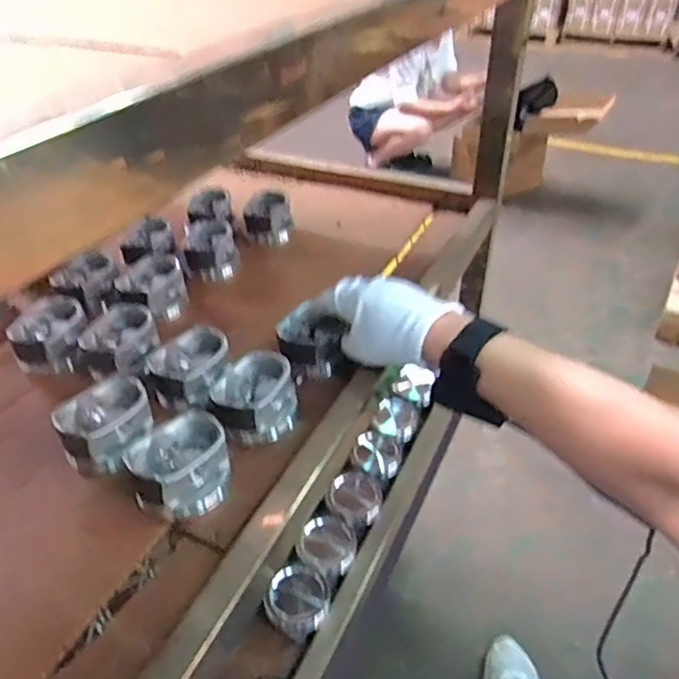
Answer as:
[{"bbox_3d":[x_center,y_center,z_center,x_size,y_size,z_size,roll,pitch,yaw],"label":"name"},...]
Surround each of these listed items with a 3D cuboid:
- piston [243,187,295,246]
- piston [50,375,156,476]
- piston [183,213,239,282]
[{"bbox_3d":[-0.100,-0.169,0.818,0.067,0.054,0.067,-4,39,-4],"label":"piston"},{"bbox_3d":[-0.205,0.075,0.510,0.077,0.043,0.068,-32,48,-33],"label":"piston"},{"bbox_3d":[-0.167,-0.117,0.752,0.062,0.066,0.062,-4,39,-3],"label":"piston"}]

